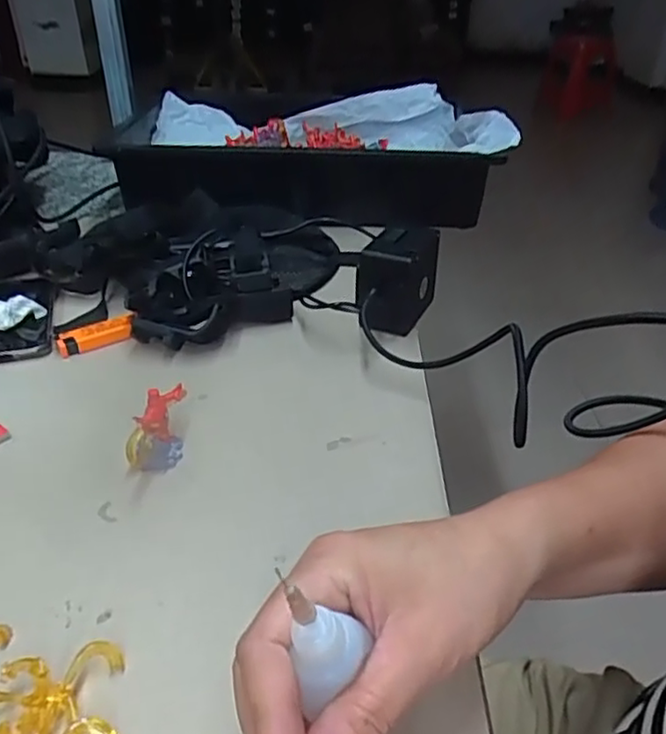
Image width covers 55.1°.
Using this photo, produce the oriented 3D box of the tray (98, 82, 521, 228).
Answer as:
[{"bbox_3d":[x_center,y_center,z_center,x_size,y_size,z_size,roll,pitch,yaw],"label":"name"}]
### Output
[{"bbox_3d":[-0.033,-0.287,0.840,0.457,0.099,0.344,-3,34,-5],"label":"tray"}]

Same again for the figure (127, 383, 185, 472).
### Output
[{"bbox_3d":[-0.113,0.035,0.406,0.031,0.049,0.038,0,33,-1],"label":"figure"}]

